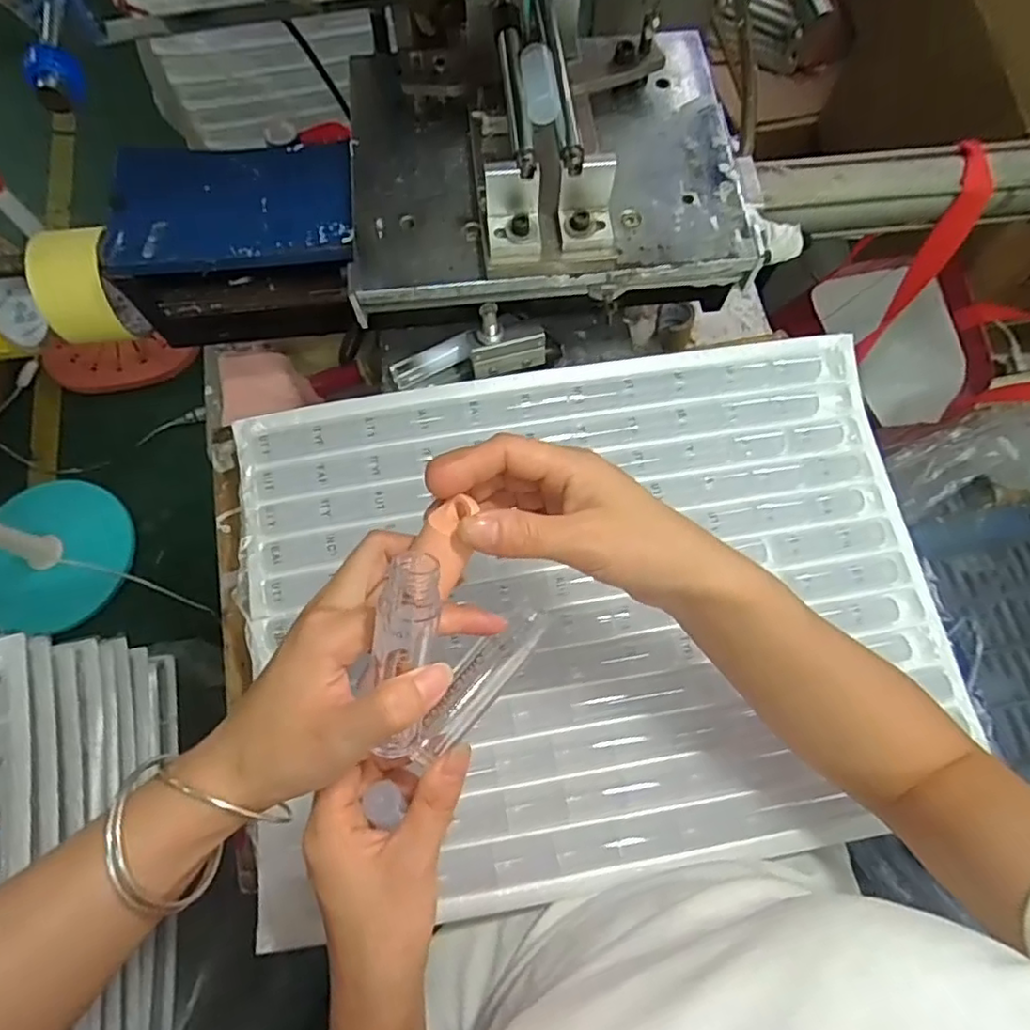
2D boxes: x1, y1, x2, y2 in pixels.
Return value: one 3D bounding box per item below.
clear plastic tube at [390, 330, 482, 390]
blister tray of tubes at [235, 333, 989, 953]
[{"bbox_3d":[-0.062,-0.118,0.477,0.067,0.017,0.017,-25,76,7],"label":"clear plastic tube"},{"bbox_3d":[0.055,0.057,0.423,0.462,0.020,0.338,-8,74,-4],"label":"blister tray of tubes"}]

